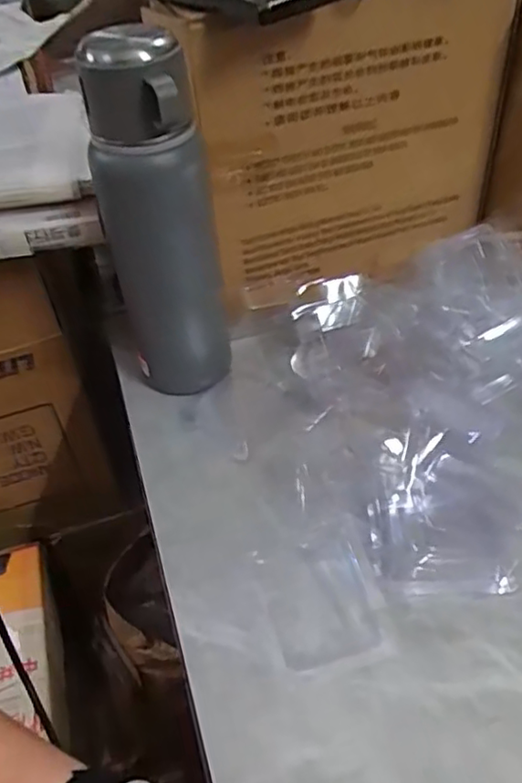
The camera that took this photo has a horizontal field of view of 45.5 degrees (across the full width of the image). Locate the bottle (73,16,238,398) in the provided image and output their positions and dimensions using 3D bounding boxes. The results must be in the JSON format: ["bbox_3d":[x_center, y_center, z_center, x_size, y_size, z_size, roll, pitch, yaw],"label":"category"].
[{"bbox_3d":[-0.075,-0.106,0.469,0.081,0.277,0.060,-9,45,-5],"label":"bottle"}]

